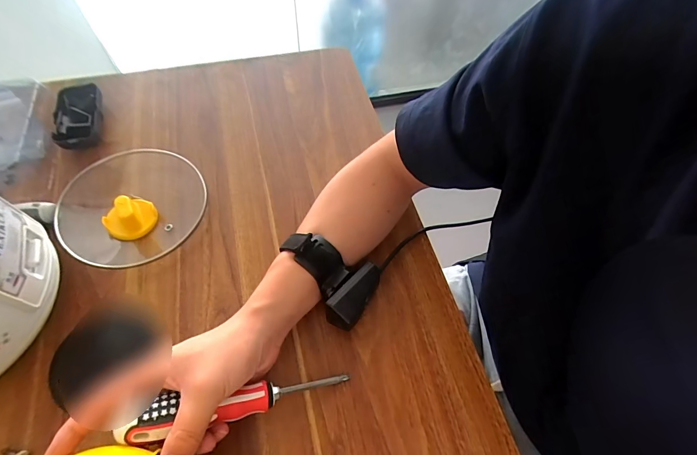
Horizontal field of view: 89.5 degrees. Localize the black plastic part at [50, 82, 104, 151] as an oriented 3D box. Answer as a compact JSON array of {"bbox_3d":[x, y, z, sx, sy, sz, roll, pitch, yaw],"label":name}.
[{"bbox_3d":[-0.374,-0.149,0.488,0.054,0.029,0.115,-12,60,-9],"label":"black plastic part"}]

